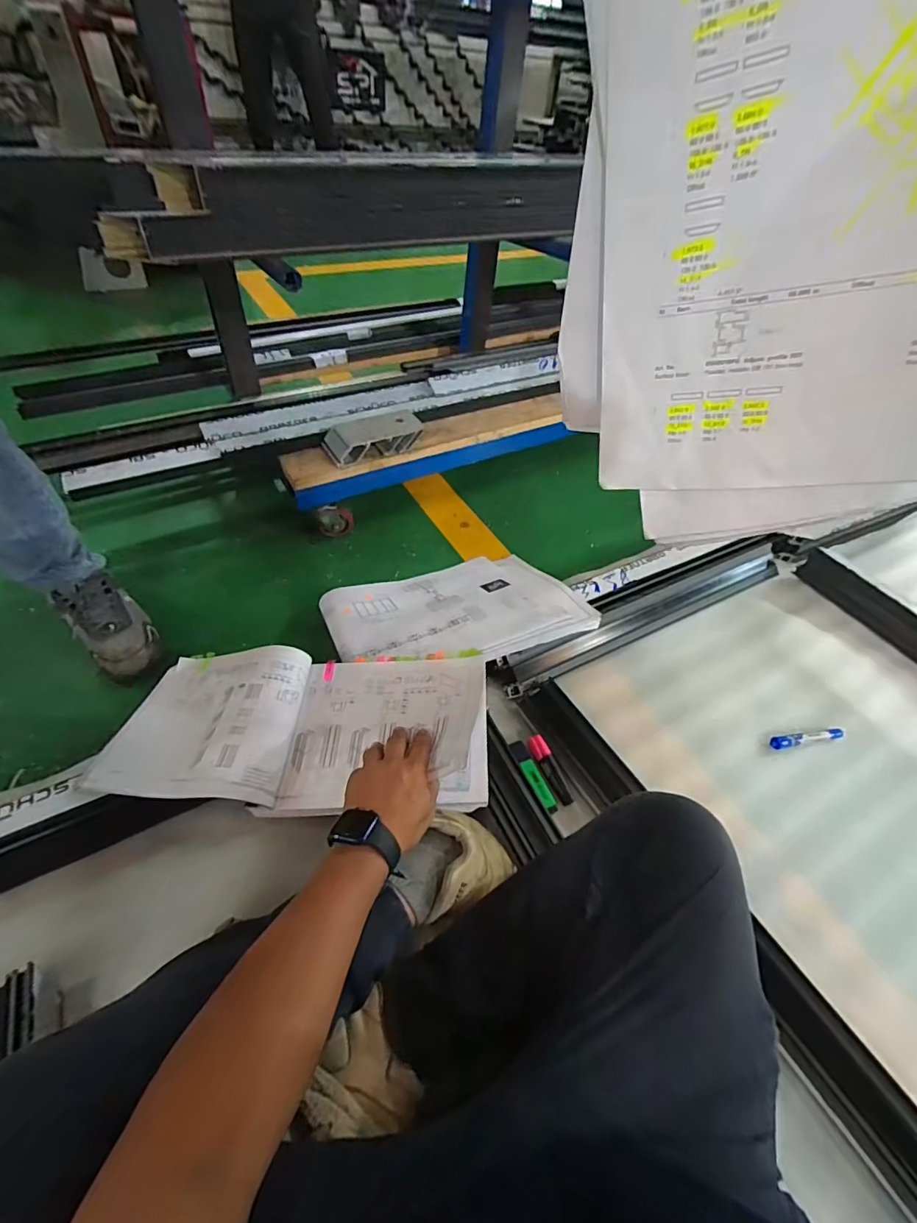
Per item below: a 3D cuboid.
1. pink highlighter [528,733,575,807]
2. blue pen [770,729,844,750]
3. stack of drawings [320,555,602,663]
[{"bbox_3d":[0.143,0.241,0.755,0.026,0.019,0.108,-20,54,-21],"label":"pink highlighter"},{"bbox_3d":[0.585,0.212,0.826,0.127,0.014,0.020,-5,50,-10],"label":"blue pen"},{"bbox_3d":[-0.016,-0.007,0.903,0.424,0.028,0.303,-15,32,-18],"label":"stack of drawings"}]

